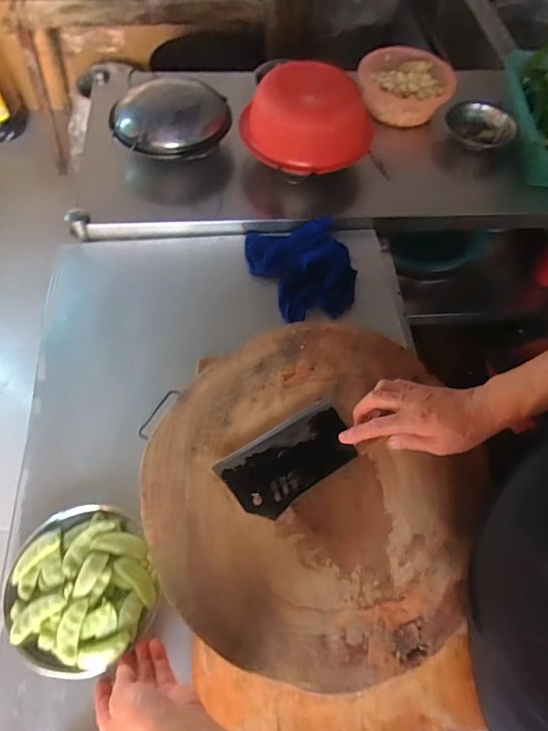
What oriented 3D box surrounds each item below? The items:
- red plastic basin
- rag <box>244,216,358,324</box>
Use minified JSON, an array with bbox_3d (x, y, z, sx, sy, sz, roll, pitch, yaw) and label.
[{"bbox_3d":[0.071,-0.488,0.918,0.242,0.110,0.242,9,61,2],"label":"red plastic basin"},{"bbox_3d":[0.051,-0.177,0.868,0.182,0.043,0.200,-10,62,-9],"label":"rag"}]

